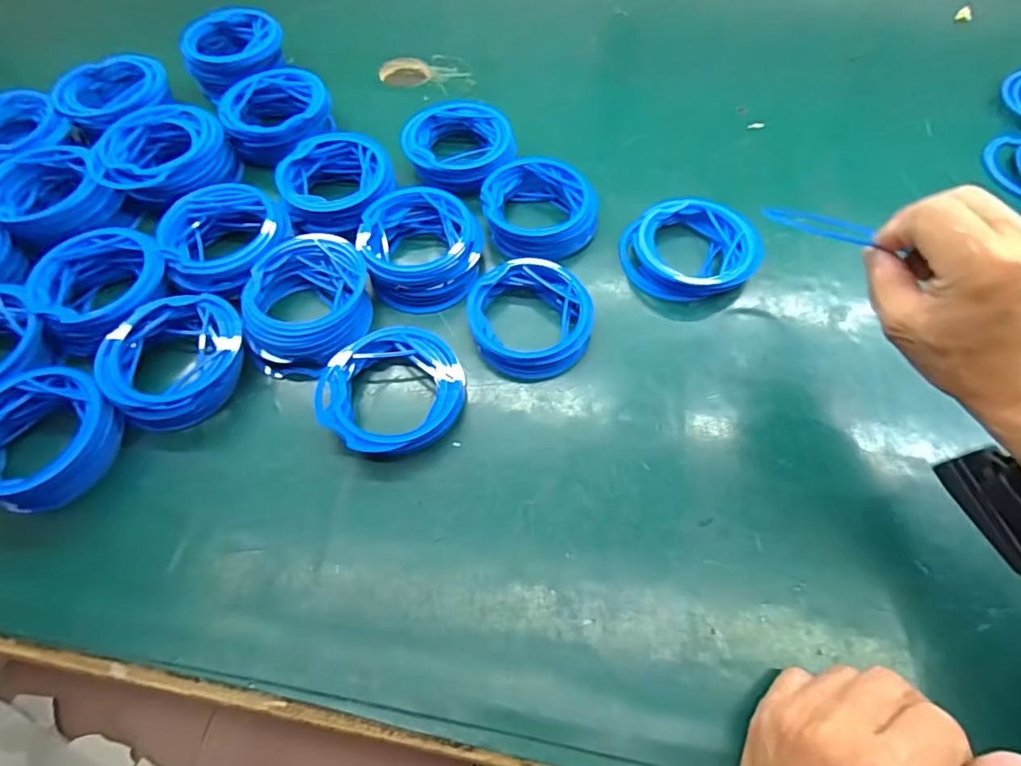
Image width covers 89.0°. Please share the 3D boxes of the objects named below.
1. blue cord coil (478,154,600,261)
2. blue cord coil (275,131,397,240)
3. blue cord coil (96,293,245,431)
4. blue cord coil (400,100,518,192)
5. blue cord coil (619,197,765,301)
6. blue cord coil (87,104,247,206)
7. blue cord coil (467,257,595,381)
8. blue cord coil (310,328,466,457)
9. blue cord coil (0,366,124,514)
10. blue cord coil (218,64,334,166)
[{"bbox_3d":[0.027,-0.158,0.472,0.102,0.038,0.095,-10,61,-3],"label":"blue cord coil"},{"bbox_3d":[-0.158,-0.186,0.484,0.098,0.044,0.093,-1,61,2],"label":"blue cord coil"},{"bbox_3d":[-0.256,-0.018,0.400,0.095,0.039,0.103,-1,61,2],"label":"blue cord coil"},{"bbox_3d":[-0.051,-0.231,0.509,0.096,0.039,0.102,-1,61,2],"label":"blue cord coil"},{"bbox_3d":[0.152,-0.113,0.446,0.103,0.026,0.097,-1,61,2],"label":"blue cord coil"},{"bbox_3d":[-0.326,-0.212,0.492,0.083,0.048,0.110,29,67,17],"label":"blue cord coil"},{"bbox_3d":[0.016,-0.054,0.420,0.095,0.026,0.098,-1,61,2],"label":"blue cord coil"},{"bbox_3d":[-0.088,0.006,0.390,0.104,0.027,0.097,-1,61,2],"label":"blue cord coil"},{"bbox_3d":[-0.338,0.037,0.375,0.095,0.048,0.096,-1,61,2],"label":"blue cord coil"},{"bbox_3d":[-0.232,-0.270,0.524,0.093,0.048,0.102,-1,61,2],"label":"blue cord coil"}]

